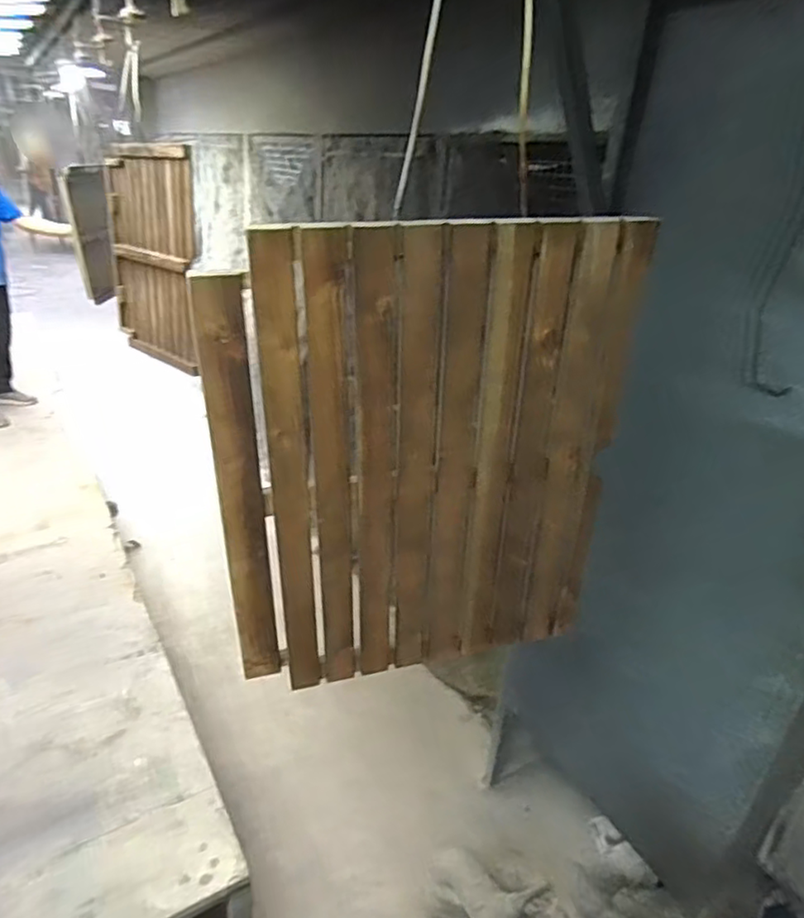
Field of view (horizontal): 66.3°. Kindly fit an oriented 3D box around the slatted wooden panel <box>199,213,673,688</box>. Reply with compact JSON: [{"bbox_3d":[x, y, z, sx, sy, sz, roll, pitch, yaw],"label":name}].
[{"bbox_3d":[0.044,0.040,0.899,0.578,0.704,0.021,-7,32,-16],"label":"slatted wooden panel"}]

